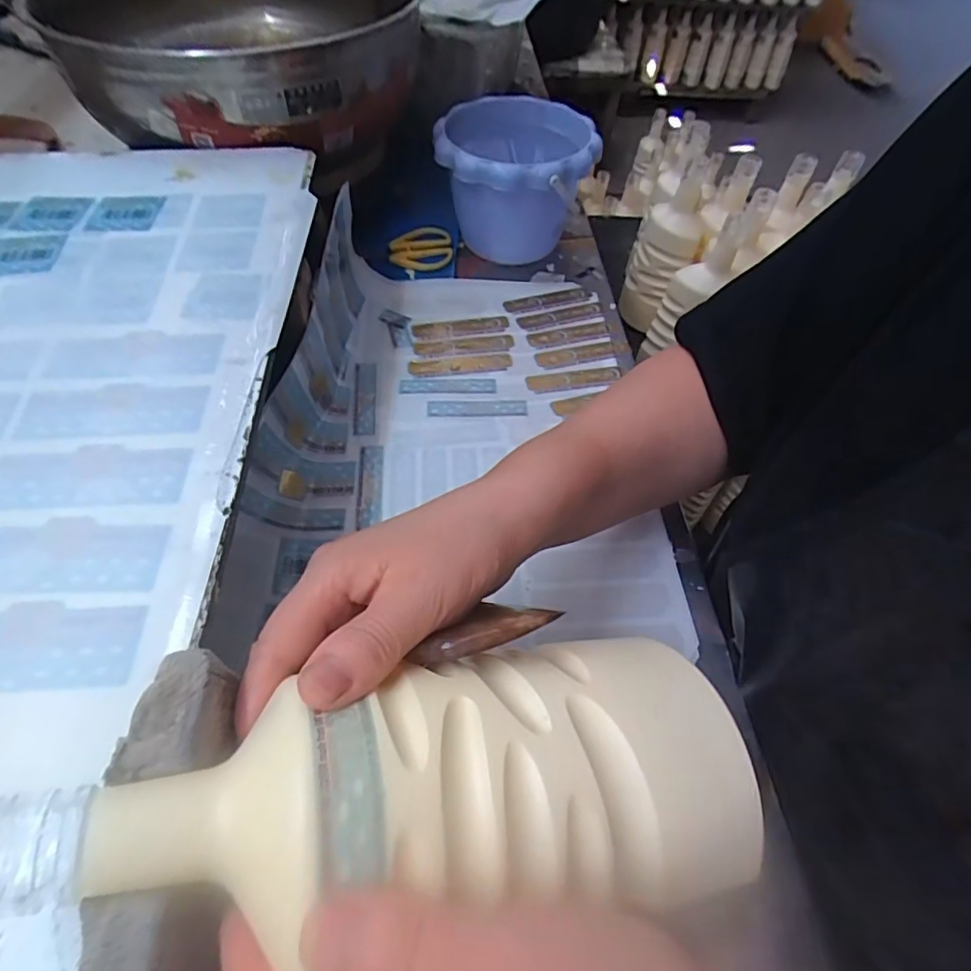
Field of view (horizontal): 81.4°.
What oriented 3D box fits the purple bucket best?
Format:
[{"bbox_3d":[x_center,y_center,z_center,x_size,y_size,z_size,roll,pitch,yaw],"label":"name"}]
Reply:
[{"bbox_3d":[0.029,-0.287,0.547,0.139,0.111,0.137,3,54,-4],"label":"purple bucket"}]

